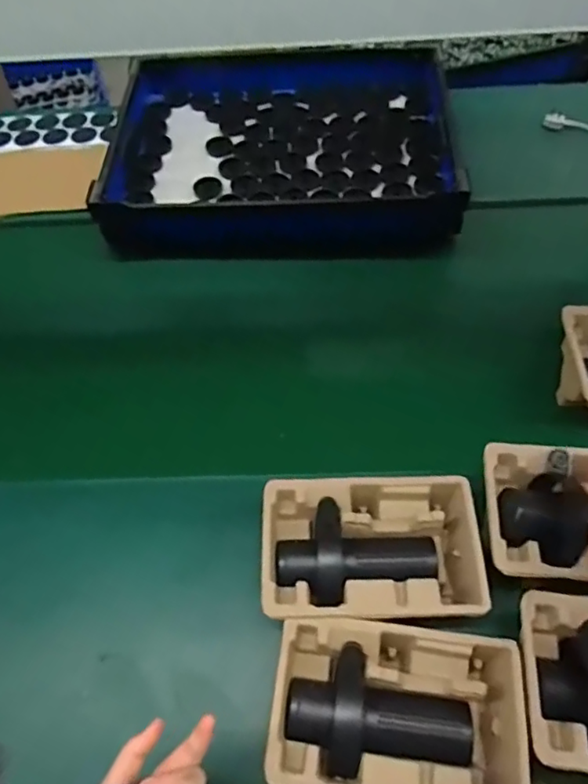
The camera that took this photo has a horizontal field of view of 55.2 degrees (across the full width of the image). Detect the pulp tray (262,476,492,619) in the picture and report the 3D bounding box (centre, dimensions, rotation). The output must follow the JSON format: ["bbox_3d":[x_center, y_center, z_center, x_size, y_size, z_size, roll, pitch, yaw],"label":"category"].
[{"bbox_3d":[0.088,0.178,0.630,0.237,0.080,0.150,-2,61,3],"label":"pulp tray"}]

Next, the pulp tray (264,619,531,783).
[{"bbox_3d":[0.097,0.313,0.552,0.225,0.103,0.143,5,62,6],"label":"pulp tray"}]

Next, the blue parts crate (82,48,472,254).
[{"bbox_3d":[-0.022,-0.456,1.036,0.612,0.096,0.464,-2,61,2],"label":"blue parts crate"}]

